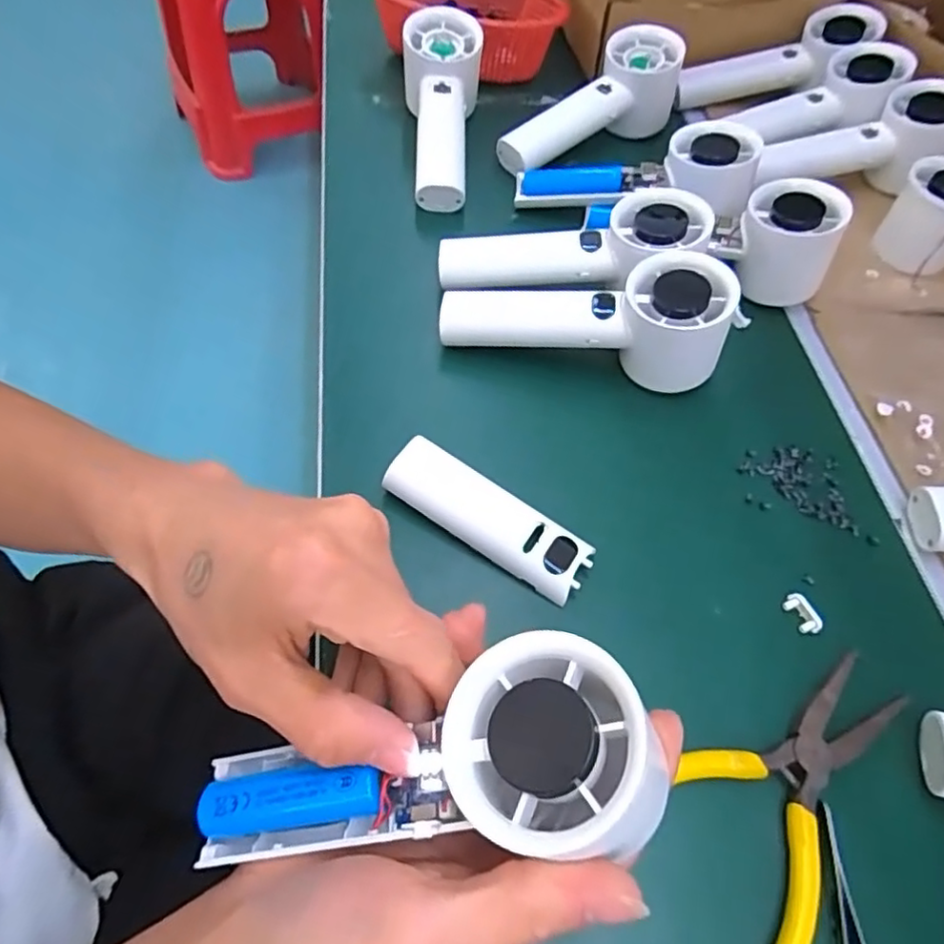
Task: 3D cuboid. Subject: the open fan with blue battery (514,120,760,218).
[{"bbox_3d":[0.108,-0.201,0.432,0.153,0.046,0.047,2,57,15],"label":"open fan with blue battery"}]

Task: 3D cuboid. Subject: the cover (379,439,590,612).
[{"bbox_3d":[0.007,0.022,0.306,0.102,0.023,0.033,30,61,14],"label":"cover"}]

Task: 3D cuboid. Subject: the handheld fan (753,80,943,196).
[{"bbox_3d":[0.284,-0.237,0.468,0.135,0.048,0.049,-6,55,22],"label":"handheld fan"}]

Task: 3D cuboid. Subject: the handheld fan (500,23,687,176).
[{"bbox_3d":[0.095,-0.287,0.509,0.154,0.068,0.057,-17,52,31],"label":"handheld fan"}]

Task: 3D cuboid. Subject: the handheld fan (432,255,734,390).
[{"bbox_3d":[0.062,-0.091,0.358,0.157,0.061,0.055,14,58,5],"label":"handheld fan"}]

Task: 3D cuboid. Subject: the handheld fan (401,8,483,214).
[{"bbox_3d":[-0.023,-0.274,0.464,0.057,0.043,0.135,2,75,-3],"label":"handheld fan"}]

